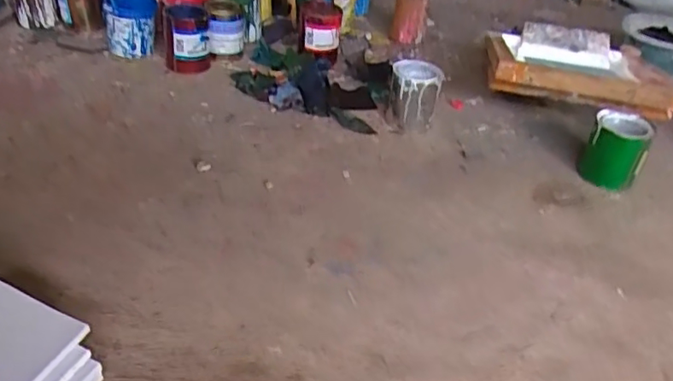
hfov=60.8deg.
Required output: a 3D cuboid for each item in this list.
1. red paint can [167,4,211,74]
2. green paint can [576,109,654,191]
[{"bbox_3d":[-0.348,-0.350,1.330,0.101,0.135,0.105,-4,37,-13],"label":"red paint can"},{"bbox_3d":[0.550,-0.073,1.142,0.111,0.146,0.104,3,35,-2],"label":"green paint can"}]

